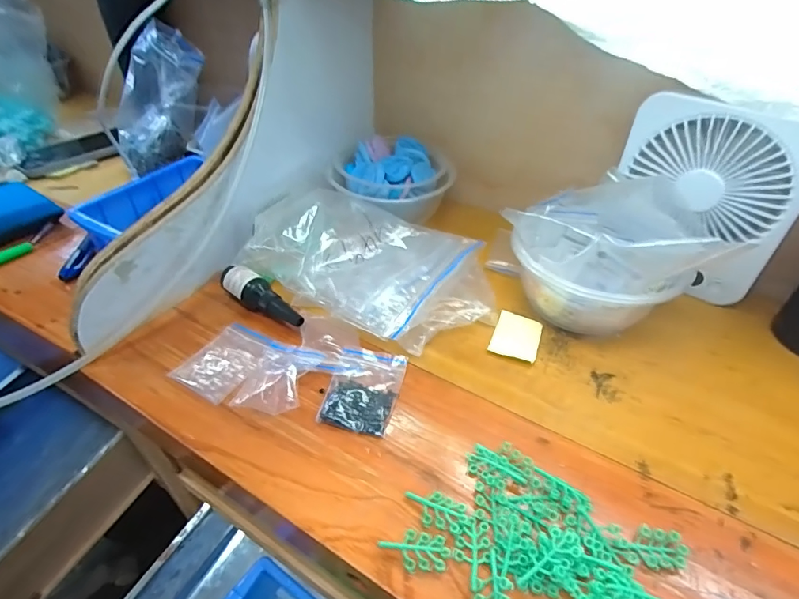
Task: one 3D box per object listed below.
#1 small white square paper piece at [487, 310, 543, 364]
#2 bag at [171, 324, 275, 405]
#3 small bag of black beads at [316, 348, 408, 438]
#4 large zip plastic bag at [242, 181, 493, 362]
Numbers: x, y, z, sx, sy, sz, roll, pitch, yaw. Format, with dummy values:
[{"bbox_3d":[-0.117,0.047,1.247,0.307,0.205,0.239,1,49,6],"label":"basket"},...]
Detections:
[{"bbox_3d":[0.096,0.029,0.375,0.036,0.004,0.047,16,43,16],"label":"small white square paper piece"},{"bbox_3d":[-0.129,0.045,0.342,0.048,0.005,0.064,21,45,21],"label":"bag"},{"bbox_3d":[-0.025,0.063,0.327,0.048,0.005,0.069,9,42,9],"label":"small bag of black beads"},{"bbox_3d":[-0.018,-0.035,0.401,0.200,0.060,0.143,26,47,25],"label":"large zip plastic bag"}]

